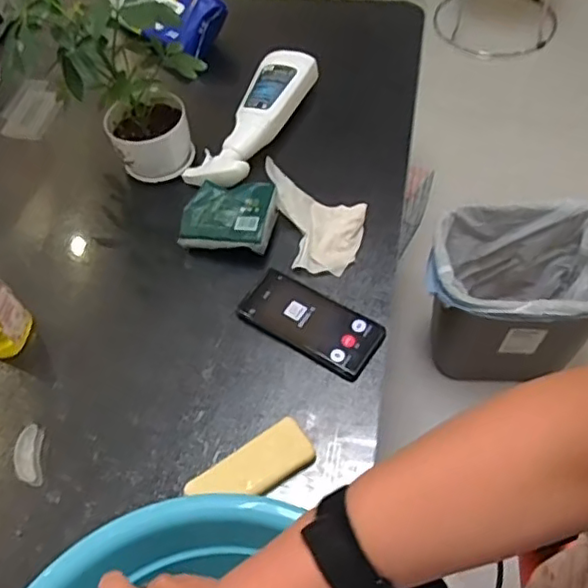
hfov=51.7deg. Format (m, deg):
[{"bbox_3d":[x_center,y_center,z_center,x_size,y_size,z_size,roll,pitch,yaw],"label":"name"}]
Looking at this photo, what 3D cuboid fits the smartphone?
[{"bbox_3d":[0.018,0.032,0.711,0.165,0.013,0.080,28,62,21],"label":"smartphone"}]

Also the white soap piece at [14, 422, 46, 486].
[{"bbox_3d":[-0.277,0.169,0.636,0.027,0.018,0.061,-7,55,-1],"label":"white soap piece"}]

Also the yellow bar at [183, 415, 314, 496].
[{"bbox_3d":[-0.041,0.176,0.611,0.124,0.023,0.048,-30,59,-16],"label":"yellow bar"}]

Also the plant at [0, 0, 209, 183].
[{"bbox_3d":[-0.222,-0.271,0.785,0.163,0.228,0.137,21,60,18],"label":"plant"}]

